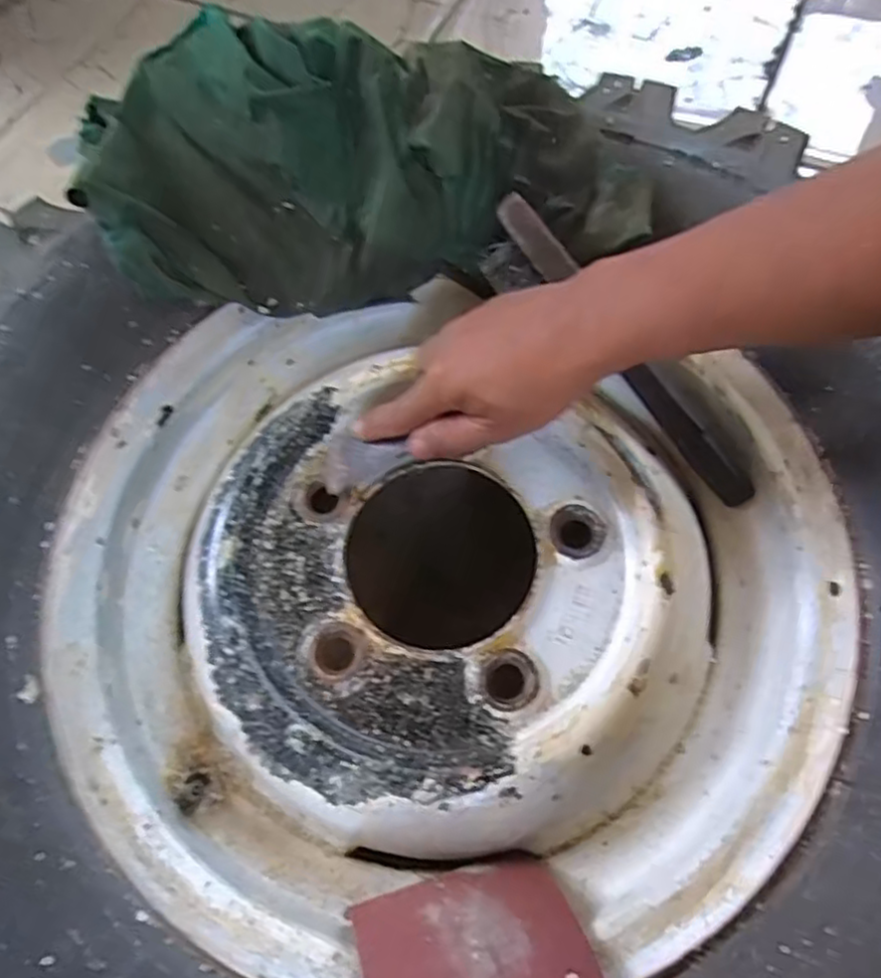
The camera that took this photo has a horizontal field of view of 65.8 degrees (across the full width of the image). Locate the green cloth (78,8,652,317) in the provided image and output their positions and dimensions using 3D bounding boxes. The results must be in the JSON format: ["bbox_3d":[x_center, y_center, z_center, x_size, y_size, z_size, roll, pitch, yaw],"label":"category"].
[{"bbox_3d":[-0.062,-0.211,0.440,0.381,0.101,0.158,0,65,3],"label":"green cloth"}]

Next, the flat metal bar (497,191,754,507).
[{"bbox_3d":[0.113,-0.085,0.419,0.022,0.011,0.234,-37,89,-13],"label":"flat metal bar"}]

